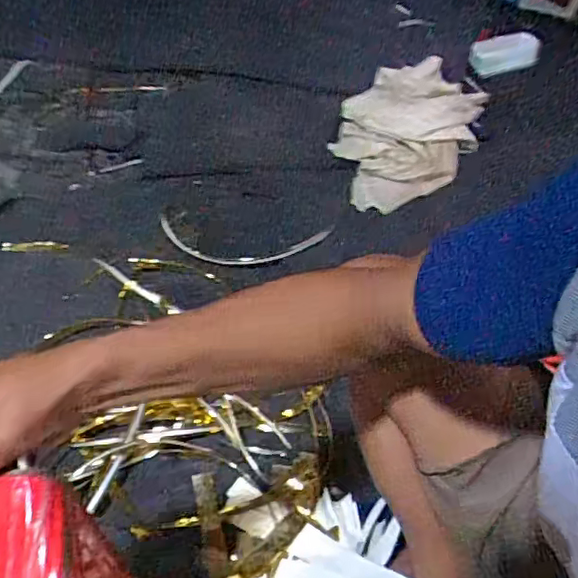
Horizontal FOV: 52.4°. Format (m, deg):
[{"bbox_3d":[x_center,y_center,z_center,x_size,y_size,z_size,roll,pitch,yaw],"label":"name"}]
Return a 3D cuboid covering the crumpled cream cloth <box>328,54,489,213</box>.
[{"bbox_3d":[0.210,-0.290,1.098,0.242,0.043,0.325,38,79,12],"label":"crumpled cream cloth"}]

